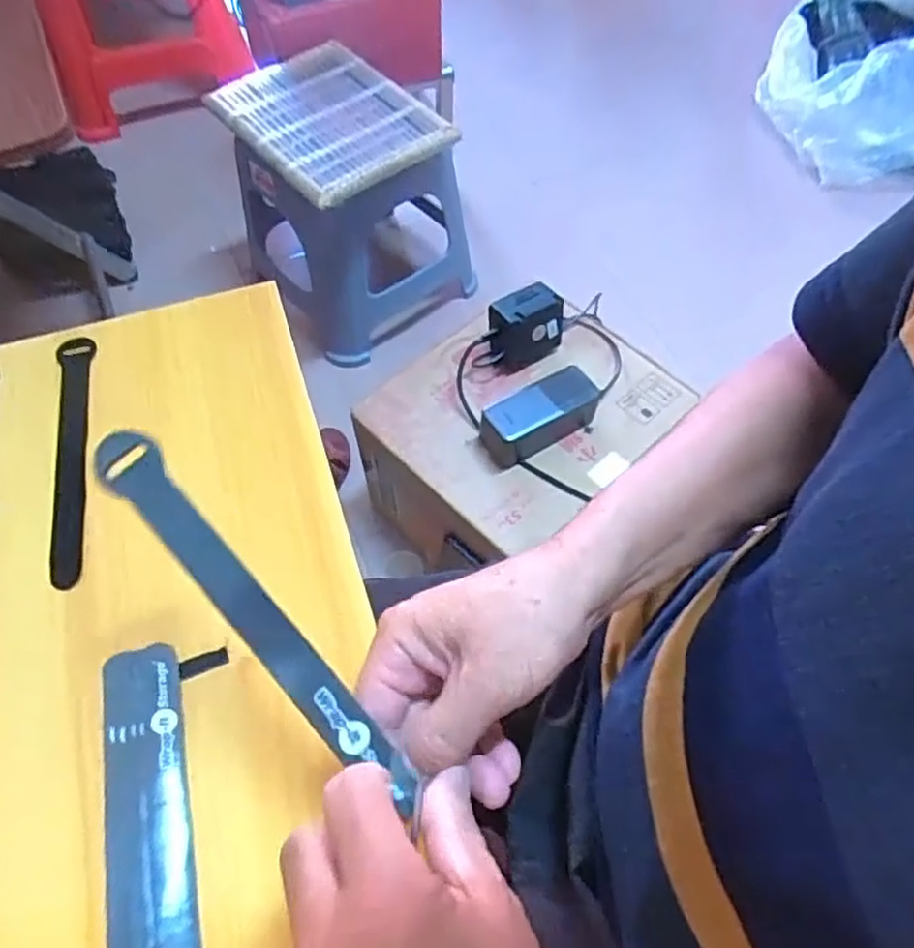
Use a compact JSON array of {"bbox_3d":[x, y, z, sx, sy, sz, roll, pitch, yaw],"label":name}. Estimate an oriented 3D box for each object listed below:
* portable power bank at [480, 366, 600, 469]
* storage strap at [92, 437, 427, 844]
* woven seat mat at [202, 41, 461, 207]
[{"bbox_3d":[0.090,-0.067,0.772,0.136,0.051,0.056,-28,63,-16],"label":"portable power bank"},{"bbox_3d":[-0.082,0.062,0.294,0.023,0.010,0.197,-40,88,-21],"label":"storage strap"},{"bbox_3d":[-0.175,-0.492,0.956,0.221,0.035,0.288,-35,65,-19],"label":"woven seat mat"}]

